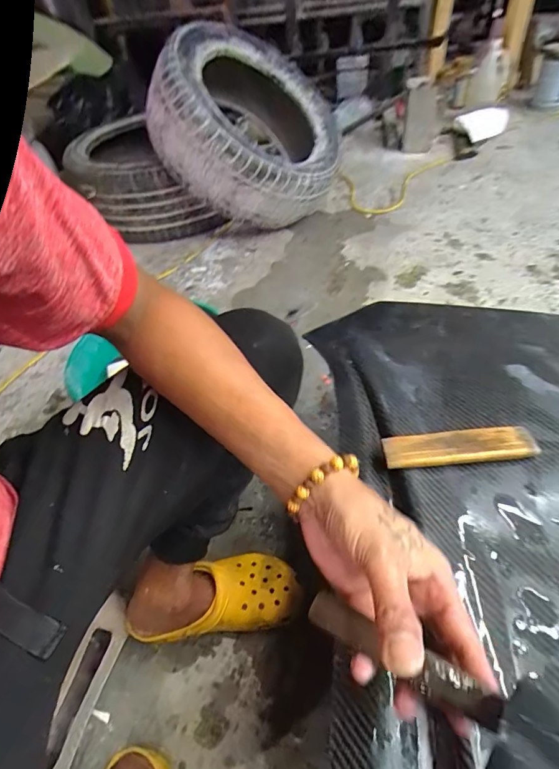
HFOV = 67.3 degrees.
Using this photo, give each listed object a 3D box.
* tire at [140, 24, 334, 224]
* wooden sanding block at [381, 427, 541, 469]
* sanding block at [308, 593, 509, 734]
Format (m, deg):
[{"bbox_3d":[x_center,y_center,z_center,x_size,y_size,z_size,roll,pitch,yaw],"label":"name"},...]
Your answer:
[{"bbox_3d":[-0.094,-0.827,1.370,0.588,0.273,0.646,30,55,-18],"label":"tire"},{"bbox_3d":[0.187,0.067,0.441,0.152,0.017,0.034,-6,48,4],"label":"wooden sanding block"},{"bbox_3d":[0.077,0.173,0.268,0.122,0.013,0.021,24,55,16],"label":"sanding block"}]

